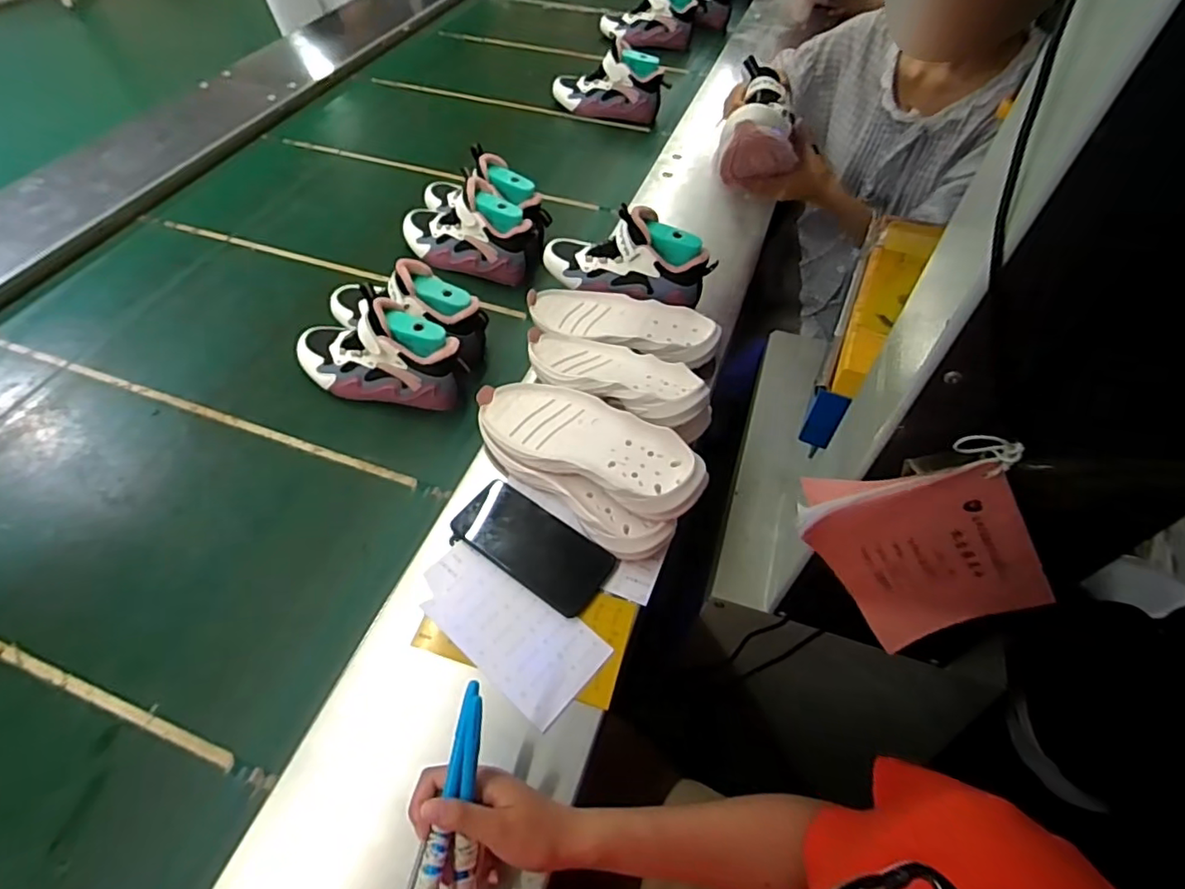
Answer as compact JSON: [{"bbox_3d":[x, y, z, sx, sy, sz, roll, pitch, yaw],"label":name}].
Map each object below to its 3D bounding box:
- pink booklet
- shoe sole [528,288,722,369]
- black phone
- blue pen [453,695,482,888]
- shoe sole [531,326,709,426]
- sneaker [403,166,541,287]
[{"bbox_3d":[0.239,0.074,0.425,0.127,0.172,0.055,-23,35,31],"label":"pink booklet"},{"bbox_3d":[0.039,-0.164,0.777,0.258,0.038,0.108,18,58,9],"label":"shoe sole"},{"bbox_3d":[-0.062,0.103,0.610,0.164,0.014,0.081,29,60,16],"label":"black phone"},{"bbox_3d":[-0.088,0.263,0.416,0.013,0.014,0.157,4,86,1],"label":"blue pen"},{"bbox_3d":[0.026,-0.088,0.690,0.235,0.033,0.094,25,57,29],"label":"shoe sole"},{"bbox_3d":[-0.202,-0.315,0.901,0.229,0.137,0.111,19,58,10],"label":"sneaker"}]

